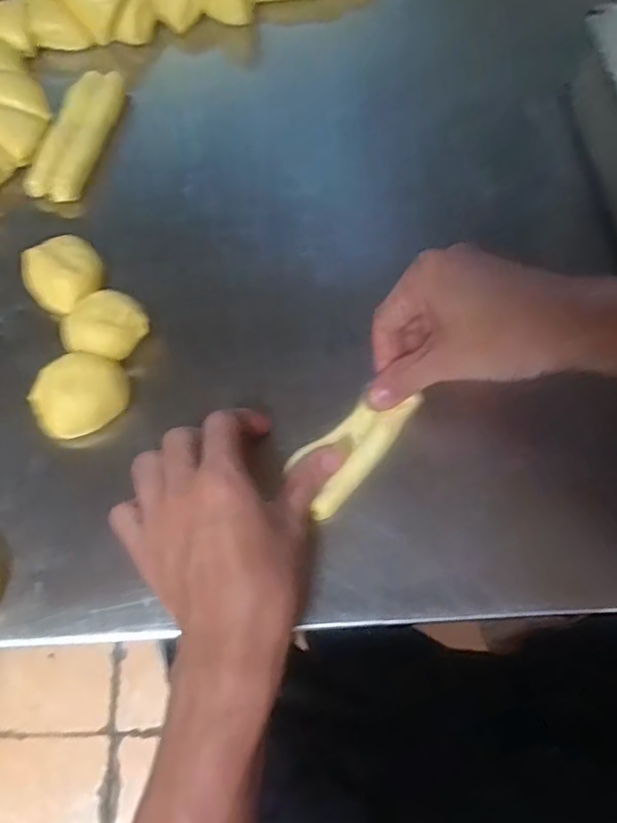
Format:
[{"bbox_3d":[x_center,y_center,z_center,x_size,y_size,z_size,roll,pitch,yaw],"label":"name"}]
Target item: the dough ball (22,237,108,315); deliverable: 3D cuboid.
[{"bbox_3d":[-0.155,-0.087,0.394,0.047,0.031,0.045,0,72,0],"label":"dough ball"}]

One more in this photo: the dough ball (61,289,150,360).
[{"bbox_3d":[-0.121,-0.048,0.374,0.041,0.028,0.045,0,72,0],"label":"dough ball"}]

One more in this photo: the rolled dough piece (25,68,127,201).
[{"bbox_3d":[-0.157,-0.188,0.423,0.036,0.018,0.103,16,73,6],"label":"rolled dough piece"}]

